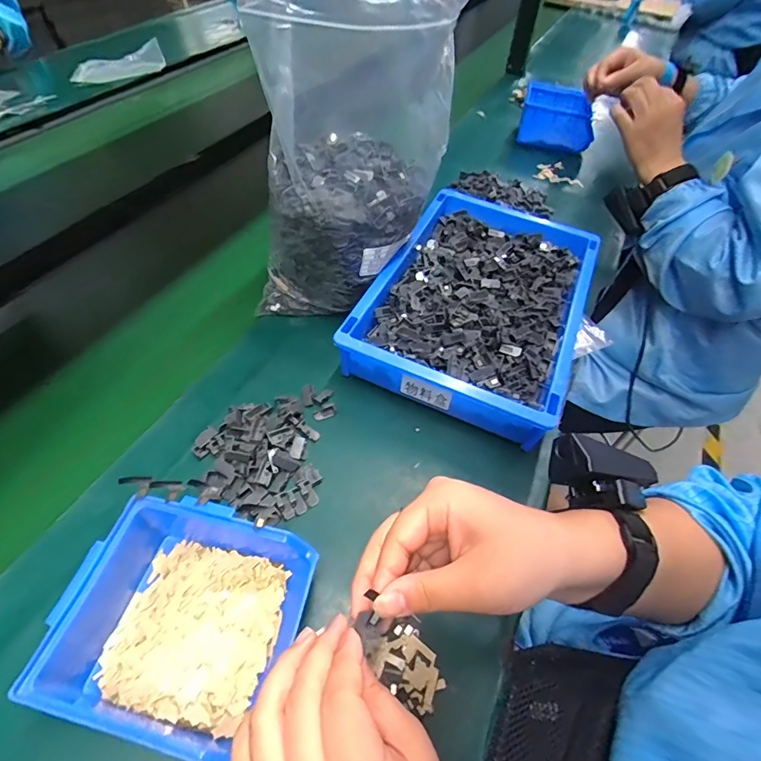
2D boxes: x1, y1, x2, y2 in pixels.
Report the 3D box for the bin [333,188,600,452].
[{"bbox_3d":[0.112,-0.091,0.492,0.206,0.064,0.310,21,54,13],"label":"bin"}]

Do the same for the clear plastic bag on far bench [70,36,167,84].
[{"bbox_3d":[-0.582,-0.704,0.976,0.205,0.015,0.099,-12,67,1],"label":"clear plastic bag on far bench"}]

